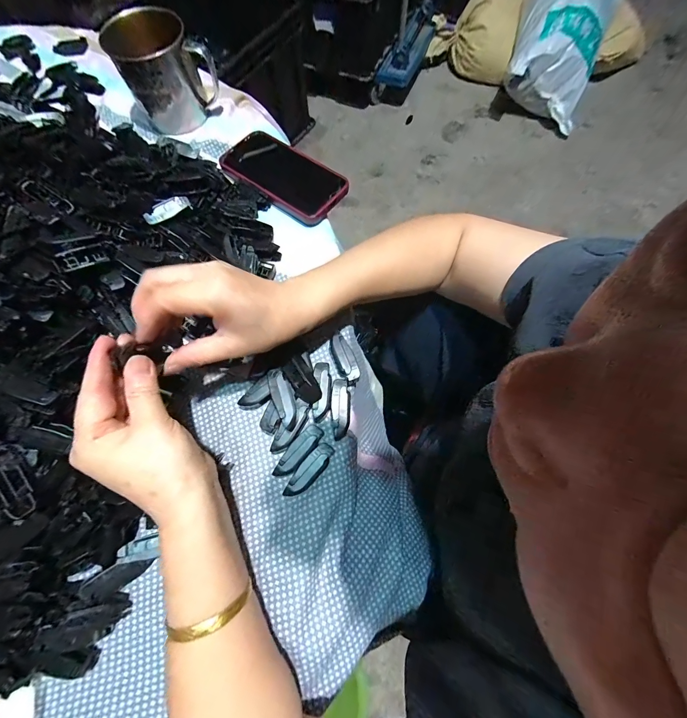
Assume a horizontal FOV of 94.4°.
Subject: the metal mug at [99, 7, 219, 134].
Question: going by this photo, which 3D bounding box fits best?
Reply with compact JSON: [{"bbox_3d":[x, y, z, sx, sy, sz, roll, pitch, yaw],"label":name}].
[{"bbox_3d":[-0.229,-0.371,0.404,0.101,0.101,0.106,-32,74,-8],"label":"metal mug"}]

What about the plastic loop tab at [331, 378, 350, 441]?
[{"bbox_3d":[-0.003,0.045,0.291,0.017,0.008,0.054,-1,72,1],"label":"plastic loop tab"}]

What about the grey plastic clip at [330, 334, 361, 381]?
[{"bbox_3d":[0.000,0.000,0.312,0.017,0.017,0.046,-25,73,-6],"label":"grey plastic clip"}]

